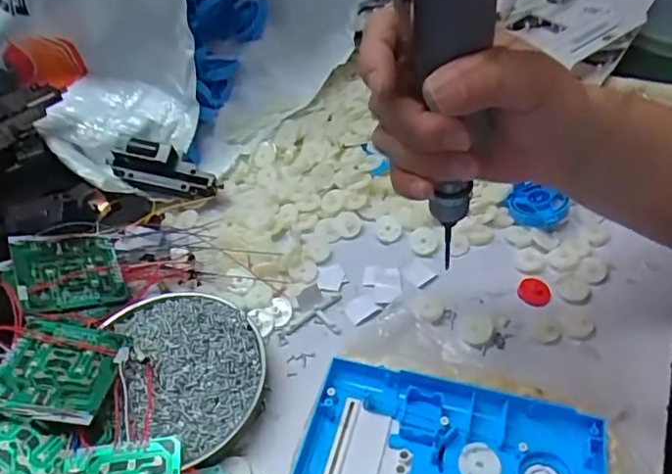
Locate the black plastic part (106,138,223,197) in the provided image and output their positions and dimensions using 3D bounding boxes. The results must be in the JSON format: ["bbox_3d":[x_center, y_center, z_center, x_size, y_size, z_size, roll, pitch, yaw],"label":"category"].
[{"bbox_3d":[-0.154,-0.061,0.519,0.098,0.042,0.020,18,9,-5],"label":"black plastic part"}]

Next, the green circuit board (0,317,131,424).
[{"bbox_3d":[-0.181,0.084,0.372,0.069,0.016,0.072,1,48,6],"label":"green circuit board"}]

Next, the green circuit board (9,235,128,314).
[{"bbox_3d":[-0.202,0.027,0.435,0.072,0.006,0.066,-7,52,-35],"label":"green circuit board"}]

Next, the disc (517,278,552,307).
[{"bbox_3d":[0.152,0.042,0.436,0.024,0.008,0.019,24,54,25],"label":"disc"}]

